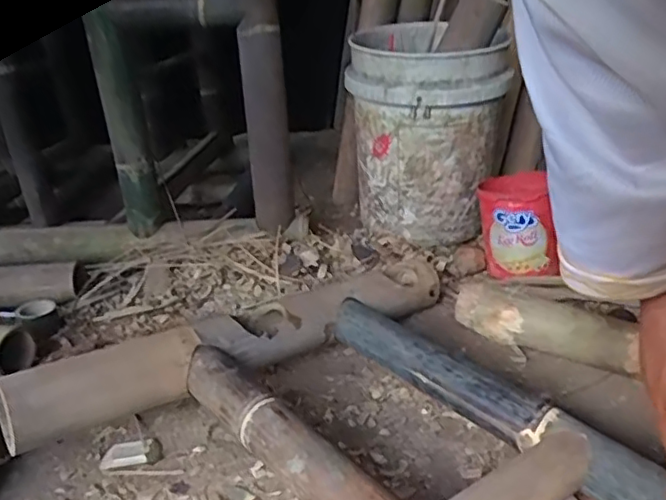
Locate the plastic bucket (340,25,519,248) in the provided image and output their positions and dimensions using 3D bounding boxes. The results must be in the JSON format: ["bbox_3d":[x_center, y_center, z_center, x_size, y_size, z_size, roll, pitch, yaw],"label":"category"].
[{"bbox_3d":[0.187,-0.235,1.231,0.280,0.385,0.312,0,24,8],"label":"plastic bucket"}]

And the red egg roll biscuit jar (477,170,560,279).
[{"bbox_3d":[0.311,-0.038,1.051,0.117,0.158,0.091,-1,23,10],"label":"red egg roll biscuit jar"}]

